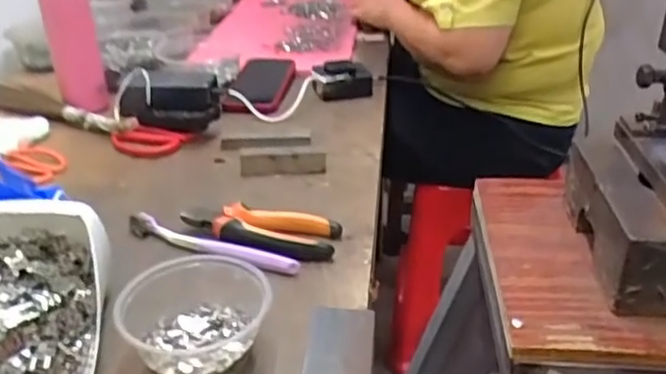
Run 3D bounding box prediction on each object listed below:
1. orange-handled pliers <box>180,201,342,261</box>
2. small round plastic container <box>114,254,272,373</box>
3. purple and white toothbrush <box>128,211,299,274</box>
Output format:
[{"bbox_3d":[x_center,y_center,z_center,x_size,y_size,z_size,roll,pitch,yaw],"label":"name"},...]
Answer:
[{"bbox_3d":[-0.070,0.041,0.610,0.147,0.020,0.062,7,29,15],"label":"orange-handled pliers"},{"bbox_3d":[-0.098,0.093,0.476,0.096,0.050,0.093,-1,28,1],"label":"small round plastic container"},{"bbox_3d":[-0.115,0.049,0.596,0.182,0.011,0.020,14,31,20],"label":"purple and white toothbrush"}]

